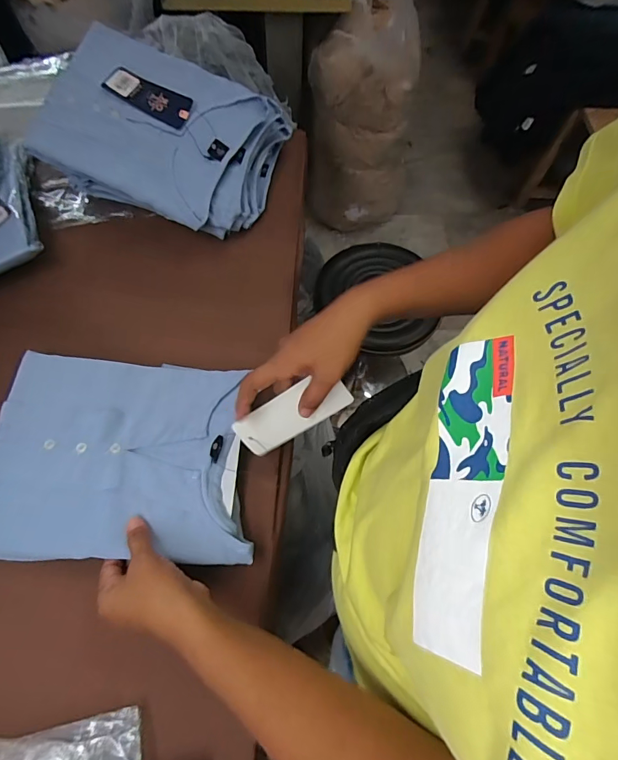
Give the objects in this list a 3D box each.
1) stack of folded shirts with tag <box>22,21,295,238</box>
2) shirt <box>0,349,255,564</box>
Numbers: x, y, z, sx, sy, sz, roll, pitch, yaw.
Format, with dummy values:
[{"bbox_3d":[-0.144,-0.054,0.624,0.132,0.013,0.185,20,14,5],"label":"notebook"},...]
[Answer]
[{"bbox_3d":[-0.210,-0.352,0.605,0.298,0.131,0.233,15,64,6],"label":"stack of folded shirts with tag"},{"bbox_3d":[-0.196,0.074,0.438,0.262,0.024,0.207,3,63,0],"label":"shirt"}]

